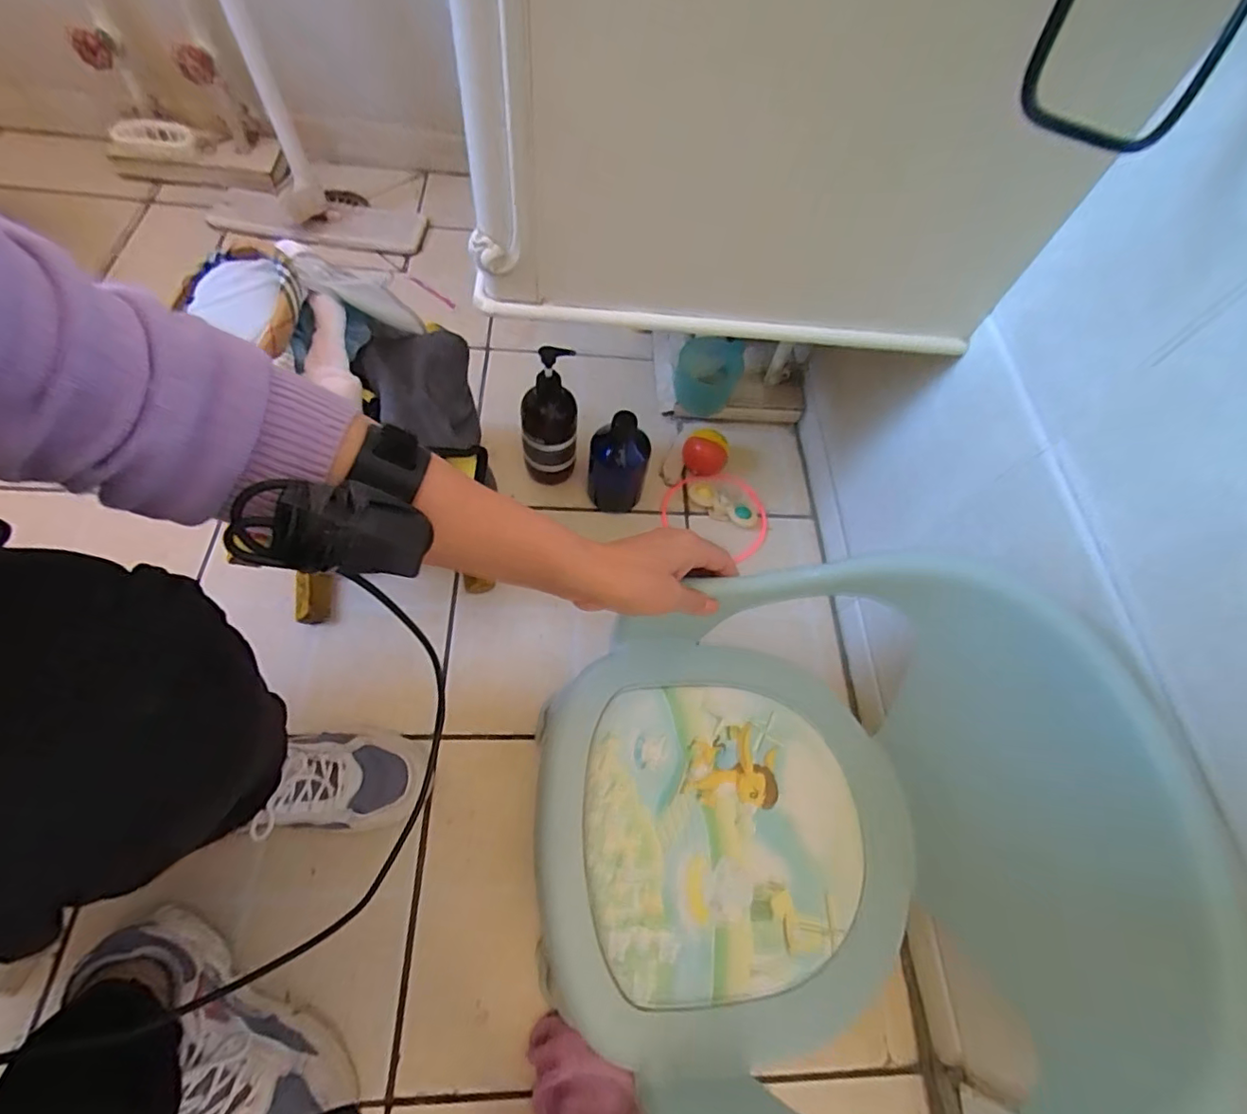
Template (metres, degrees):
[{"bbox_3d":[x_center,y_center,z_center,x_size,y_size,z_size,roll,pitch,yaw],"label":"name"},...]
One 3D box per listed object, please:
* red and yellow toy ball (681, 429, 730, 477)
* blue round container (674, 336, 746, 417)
[{"bbox_3d":[0.119,-0.152,0.830,0.065,0.054,0.057,8,63,-2],"label":"red and yellow toy ball"},{"bbox_3d":[0.132,-0.282,0.879,0.097,0.092,0.076,15,62,1],"label":"blue round container"}]

